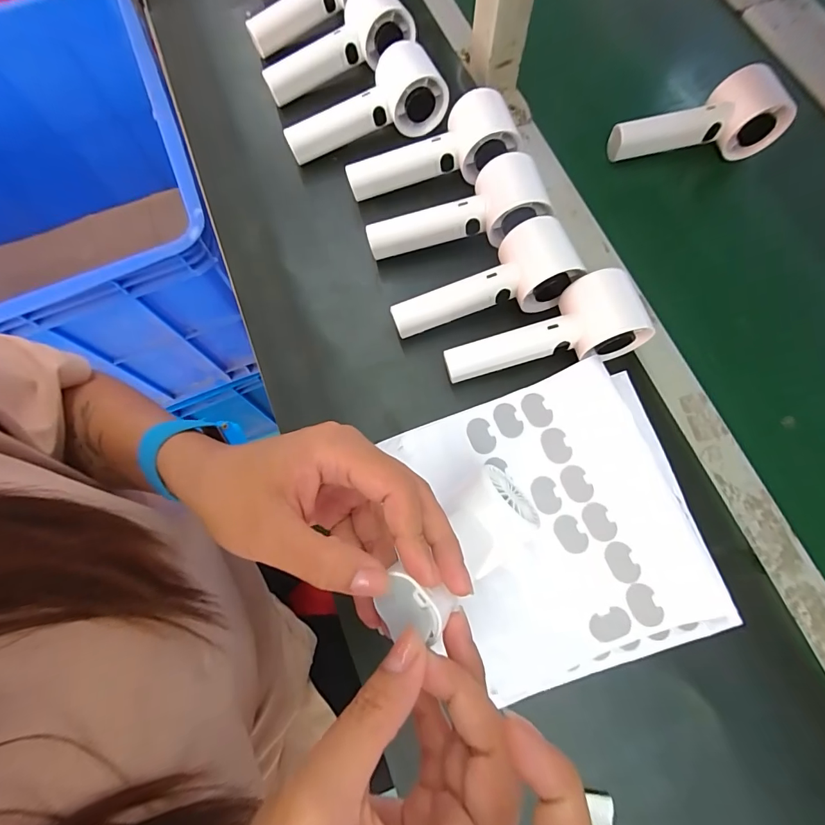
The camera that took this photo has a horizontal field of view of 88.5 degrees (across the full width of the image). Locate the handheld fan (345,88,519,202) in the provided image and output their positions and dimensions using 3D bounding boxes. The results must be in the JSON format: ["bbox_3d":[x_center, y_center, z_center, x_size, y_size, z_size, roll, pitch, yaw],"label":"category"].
[{"bbox_3d":[0.014,-0.244,0.394,0.152,0.057,0.058,-8,73,-2],"label":"handheld fan"}]

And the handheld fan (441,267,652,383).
[{"bbox_3d":[0.102,-0.061,0.334,0.153,0.064,0.055,-16,73,-4],"label":"handheld fan"}]

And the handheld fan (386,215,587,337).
[{"bbox_3d":[0.054,-0.108,0.355,0.145,0.063,0.055,-14,73,-4],"label":"handheld fan"}]

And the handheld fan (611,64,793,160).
[{"bbox_3d":[0.272,-0.287,0.409,0.158,0.051,0.055,-5,73,-1],"label":"handheld fan"}]

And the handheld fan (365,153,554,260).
[{"bbox_3d":[0.034,-0.175,0.375,0.150,0.061,0.061,-7,73,-2],"label":"handheld fan"}]

